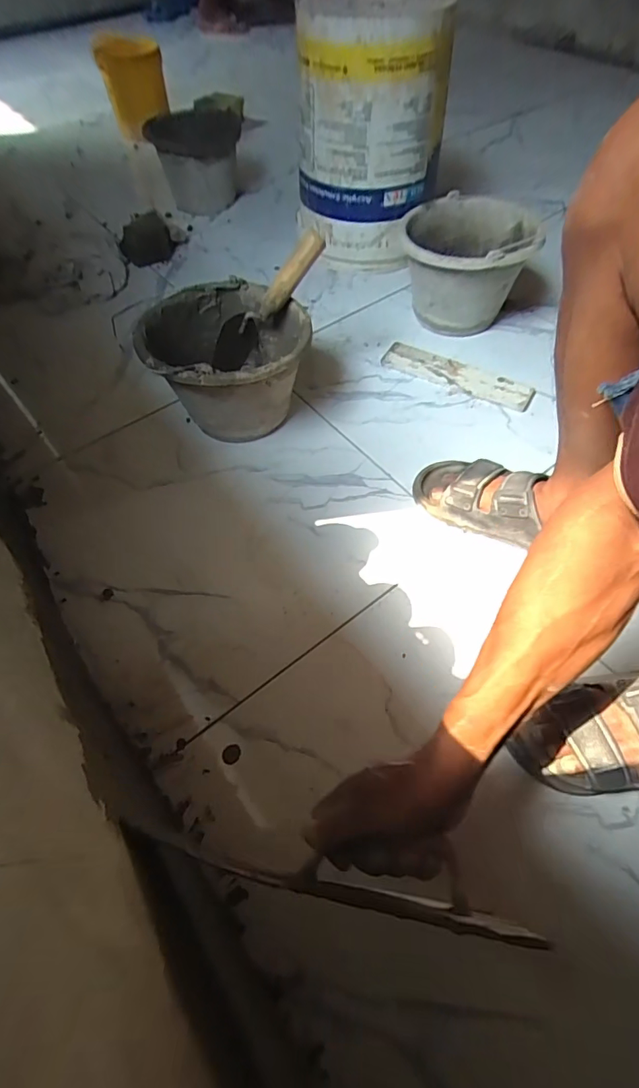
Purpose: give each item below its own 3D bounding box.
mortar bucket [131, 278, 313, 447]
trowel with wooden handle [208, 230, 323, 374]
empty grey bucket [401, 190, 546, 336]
[{"bbox_3d":[-0.138,-0.266,0.728,0.229,0.164,0.229,-1,58,1],"label":"mortar bucket"},{"bbox_3d":[-0.085,-0.355,0.705,0.063,0.252,0.033,23,49,-36],"label":"trowel with wooden handle"},{"bbox_3d":[0.264,-0.504,0.862,0.213,0.167,0.236,0,58,2],"label":"empty grey bucket"}]

